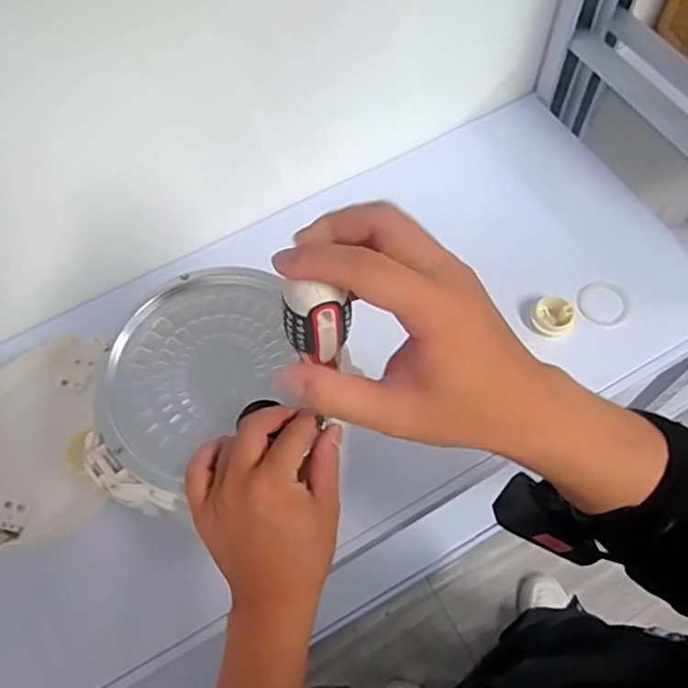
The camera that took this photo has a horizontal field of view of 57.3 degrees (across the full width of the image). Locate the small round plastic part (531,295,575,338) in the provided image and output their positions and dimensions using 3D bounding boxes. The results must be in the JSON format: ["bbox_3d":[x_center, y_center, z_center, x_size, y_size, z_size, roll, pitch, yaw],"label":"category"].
[{"bbox_3d":[0.234,-0.032,0.706,0.045,0.021,0.045,-1,64,2],"label":"small round plastic part"}]

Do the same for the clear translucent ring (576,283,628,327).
[{"bbox_3d":[0.298,-0.046,0.728,0.059,0.009,0.061,-1,64,2],"label":"clear translucent ring"}]

